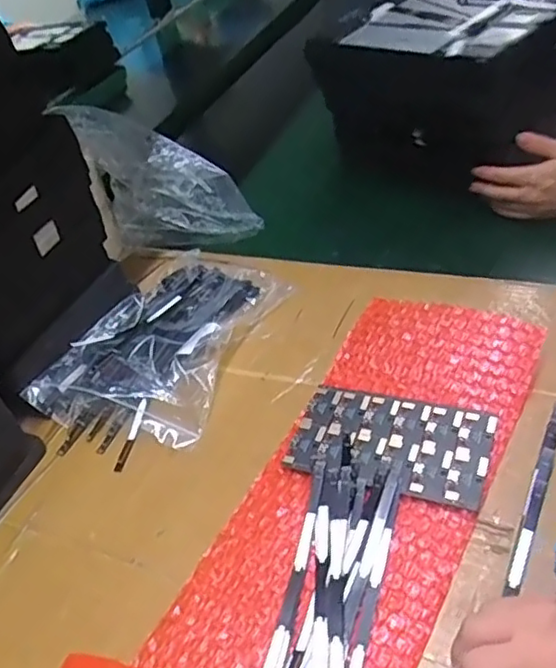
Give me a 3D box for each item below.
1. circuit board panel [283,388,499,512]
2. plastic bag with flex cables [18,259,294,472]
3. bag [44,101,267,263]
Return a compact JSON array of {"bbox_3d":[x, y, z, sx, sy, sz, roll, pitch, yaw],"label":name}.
[{"bbox_3d":[0.077,0.072,0.436,0.132,0.010,0.077,7,45,22],"label":"circuit board panel"},{"bbox_3d":[-0.096,0.002,0.546,0.139,0.032,0.228,12,47,27],"label":"plastic bag with flex cables"},{"bbox_3d":[-0.119,-0.145,0.634,0.177,0.157,0.042,4,43,22],"label":"bag"}]

